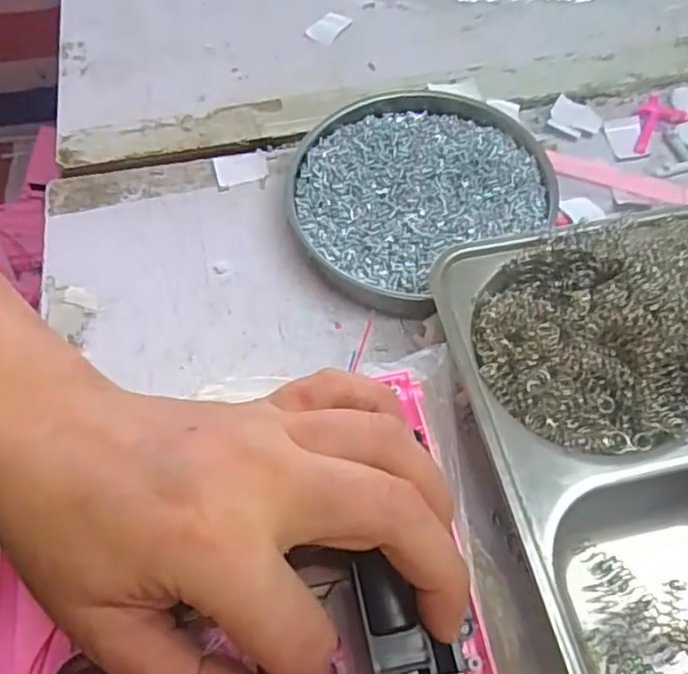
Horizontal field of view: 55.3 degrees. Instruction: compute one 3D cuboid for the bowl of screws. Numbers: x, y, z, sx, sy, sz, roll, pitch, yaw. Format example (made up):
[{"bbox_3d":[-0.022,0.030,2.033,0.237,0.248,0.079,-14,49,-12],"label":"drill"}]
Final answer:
[{"bbox_3d":[0.036,-0.079,0.349,0.133,0.020,0.120,-31,64,-13],"label":"bowl of screws"}]

